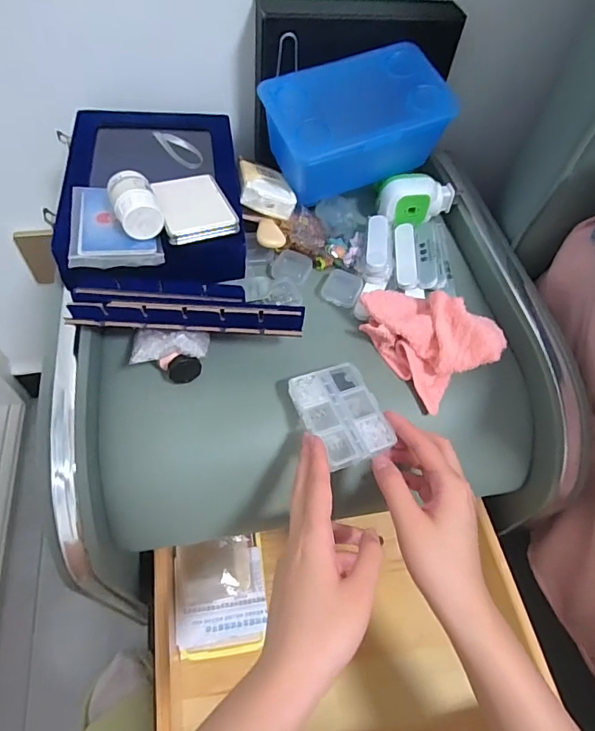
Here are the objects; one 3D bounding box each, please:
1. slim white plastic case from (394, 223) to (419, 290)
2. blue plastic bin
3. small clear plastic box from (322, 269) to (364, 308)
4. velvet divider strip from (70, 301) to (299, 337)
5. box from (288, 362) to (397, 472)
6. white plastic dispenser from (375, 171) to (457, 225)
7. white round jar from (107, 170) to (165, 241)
[{"bbox_3d":[0.110,-0.112,0.472,0.021,0.009,0.084,4,56,-2],"label":"slim white plastic case"},{"bbox_3d":[0.051,-0.223,0.444,0.169,0.092,0.106,-22,61,-18],"label":"blue plastic bin"},{"bbox_3d":[0.044,-0.075,0.450,0.034,0.009,0.040,18,57,7],"label":"small clear plastic box"},{"bbox_3d":[-0.087,-0.037,0.369,0.182,0.016,0.020,2,56,-4],"label":"velvet divider strip"},{"bbox_3d":[0.034,0.040,0.372,0.062,0.015,0.082,-14,59,-14],"label":"box"},{"bbox_3d":[0.127,-0.178,0.493,0.080,0.034,0.039,-15,59,-14],"label":"white plastic dispenser"},{"bbox_3d":[-0.126,-0.124,0.364,0.032,0.033,0.047,-20,60,-17],"label":"white round jar"}]

